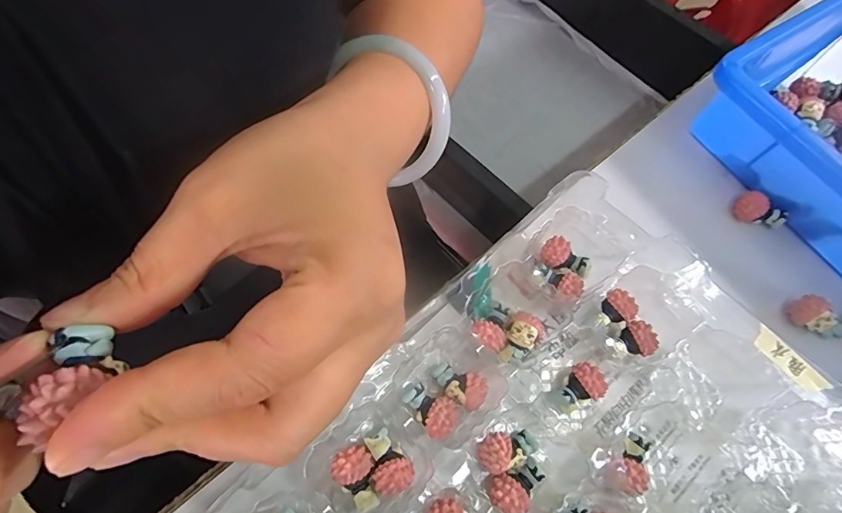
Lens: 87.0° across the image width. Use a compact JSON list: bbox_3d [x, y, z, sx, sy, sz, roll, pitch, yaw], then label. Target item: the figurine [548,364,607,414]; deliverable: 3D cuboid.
[{"bbox_3d":[0.083,0.071,0.238,0.026,0.019,0.019,-23,71,-13],"label":"figurine"}]

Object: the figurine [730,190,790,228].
[{"bbox_3d":[0.224,-0.029,0.295,0.017,0.017,0.030,-37,75,-18],"label":"figurine"}]

